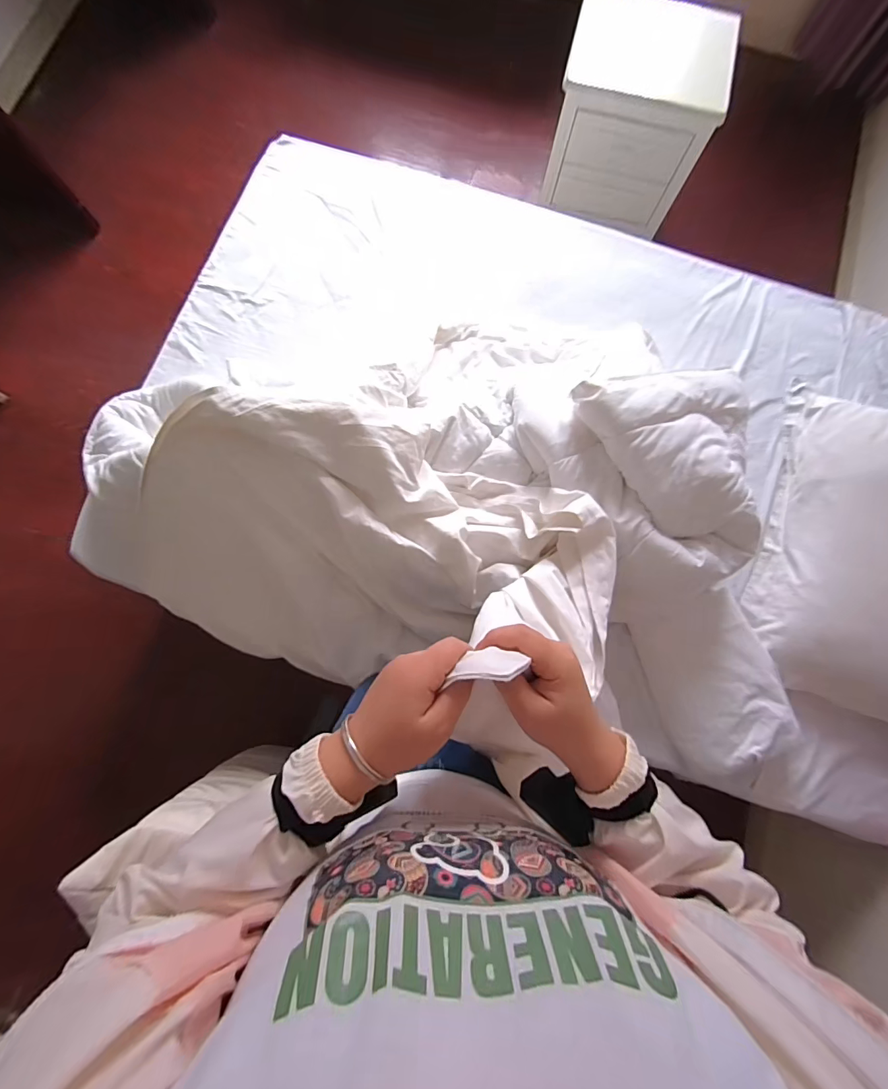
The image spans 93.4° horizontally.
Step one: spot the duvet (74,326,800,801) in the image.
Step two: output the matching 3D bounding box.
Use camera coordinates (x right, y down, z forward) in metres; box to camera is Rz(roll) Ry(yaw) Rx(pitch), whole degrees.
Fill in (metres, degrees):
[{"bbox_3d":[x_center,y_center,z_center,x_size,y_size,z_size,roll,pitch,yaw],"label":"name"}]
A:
[{"bbox_3d":[0.025,-0.131,0.842,1.407,0.300,0.872,15,80,0],"label":"duvet"}]

